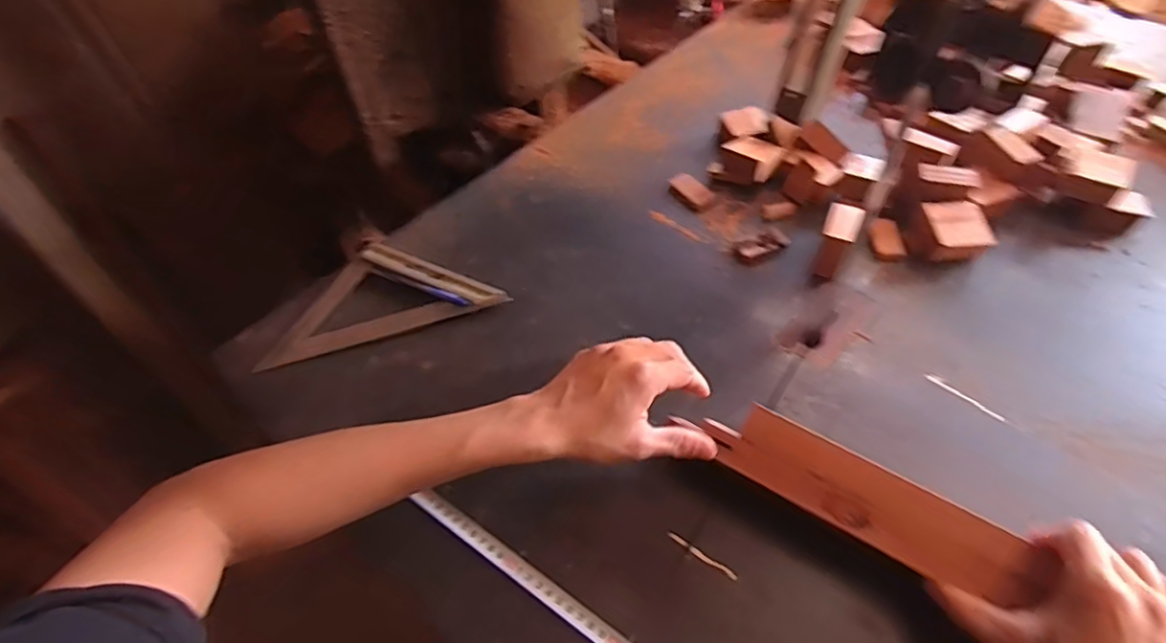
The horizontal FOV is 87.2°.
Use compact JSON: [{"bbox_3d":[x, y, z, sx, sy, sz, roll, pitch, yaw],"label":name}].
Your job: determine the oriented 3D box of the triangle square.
[{"bbox_3d":[-0.214,-0.032,0.660,0.242,0.016,0.114,-14,53,-7],"label":"triangle square"}]

